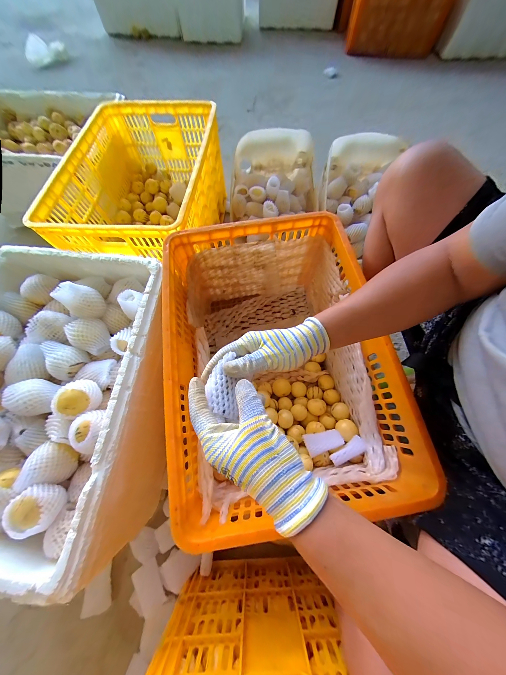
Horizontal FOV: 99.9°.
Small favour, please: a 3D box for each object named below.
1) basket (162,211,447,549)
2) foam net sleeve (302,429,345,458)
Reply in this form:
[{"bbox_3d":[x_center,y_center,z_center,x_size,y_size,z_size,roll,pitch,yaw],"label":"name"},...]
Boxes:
[{"bbox_3d":[0.042,0.049,0.546,0.419,0.307,0.583,-10,71,-3],"label":"basket"},{"bbox_3d":[0.171,0.253,0.522,0.085,0.013,0.051,-20,40,-2],"label":"foam net sleeve"}]

